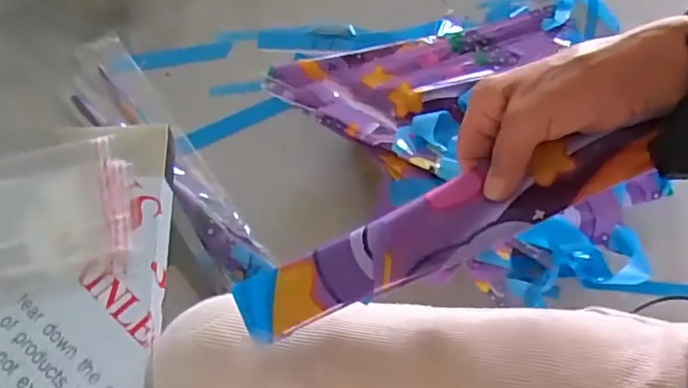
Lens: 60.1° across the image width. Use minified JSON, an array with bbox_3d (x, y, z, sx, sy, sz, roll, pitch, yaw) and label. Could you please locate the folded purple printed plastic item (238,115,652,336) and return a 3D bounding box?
[{"bbox_3d":[0.062,0.022,0.389,0.276,0.013,0.048,-23,64,3],"label":"folded purple printed plastic item"}]

